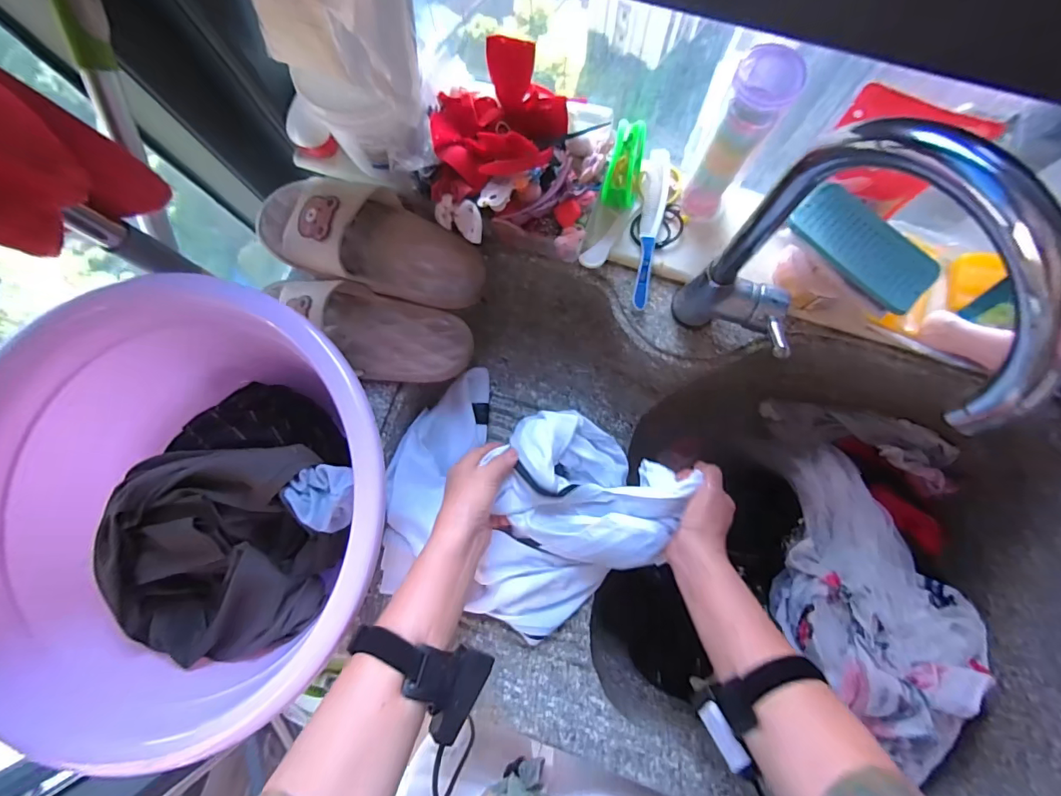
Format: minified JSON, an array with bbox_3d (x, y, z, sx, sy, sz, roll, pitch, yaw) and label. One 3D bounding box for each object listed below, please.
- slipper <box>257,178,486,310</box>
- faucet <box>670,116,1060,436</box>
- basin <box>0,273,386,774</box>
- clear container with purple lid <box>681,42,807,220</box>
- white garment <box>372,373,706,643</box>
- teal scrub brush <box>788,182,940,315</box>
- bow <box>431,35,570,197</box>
[{"bbox_3d":[-0.180,-0.177,0.518,0.258,0.057,0.105,13,82,4],"label":"slipper"},{"bbox_3d":[0.231,-0.071,0.366,0.067,0.330,0.192,-31,82,-3],"label":"faucet"},{"bbox_3d":[-0.320,0.111,0.444,0.365,0.139,0.396,0,81,2],"label":"basin"},{"bbox_3d":[0.199,-0.251,0.468,0.051,0.178,0.048,28,83,5],"label":"clear container with purple lid"},{"bbox_3d":[-0.015,0.121,0.536,0.304,0.126,0.242,28,83,5],"label":"white garment"},{"bbox_3d":[0.319,-0.147,0.447,0.067,0.012,0.135,-42,83,-5],"label":"teal scrub brush"},{"bbox_3d":[-0.032,-0.292,0.479,0.140,0.068,0.107,-12,81,0],"label":"bow"}]

